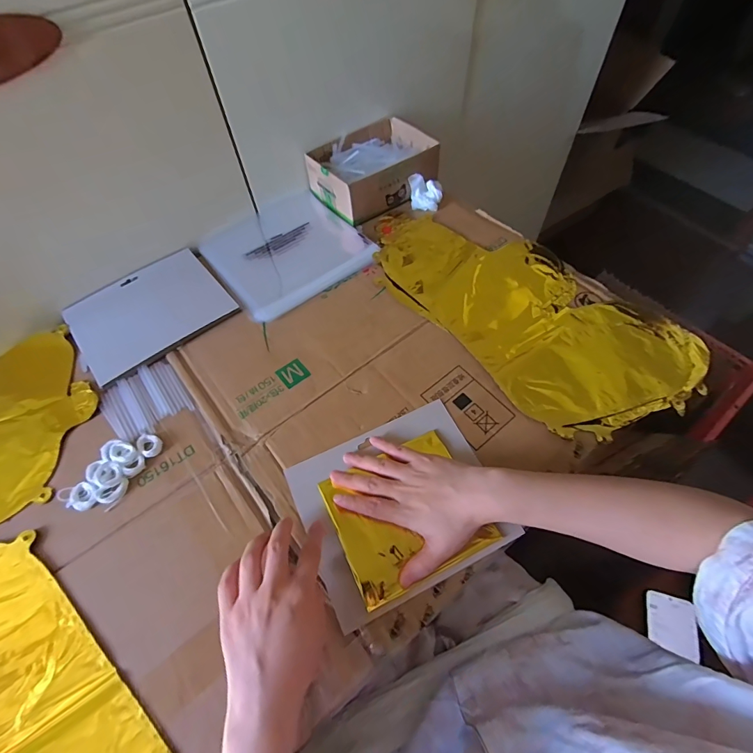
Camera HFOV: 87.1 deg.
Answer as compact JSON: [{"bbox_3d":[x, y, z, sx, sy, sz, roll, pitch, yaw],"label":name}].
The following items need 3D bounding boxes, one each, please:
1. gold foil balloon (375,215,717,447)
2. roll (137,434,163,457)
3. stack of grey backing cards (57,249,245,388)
[{"bbox_3d":[0.186,-0.105,0.529,0.228,0.014,0.441,-35,64,-19],"label":"gold foil balloon"},{"bbox_3d":[-0.249,0.074,0.435,0.022,0.007,0.028,-34,64,-18],"label":"roll"},{"bbox_3d":[-0.305,-0.090,0.534,0.188,0.004,0.159,-36,64,-19],"label":"stack of grey backing cards"}]

